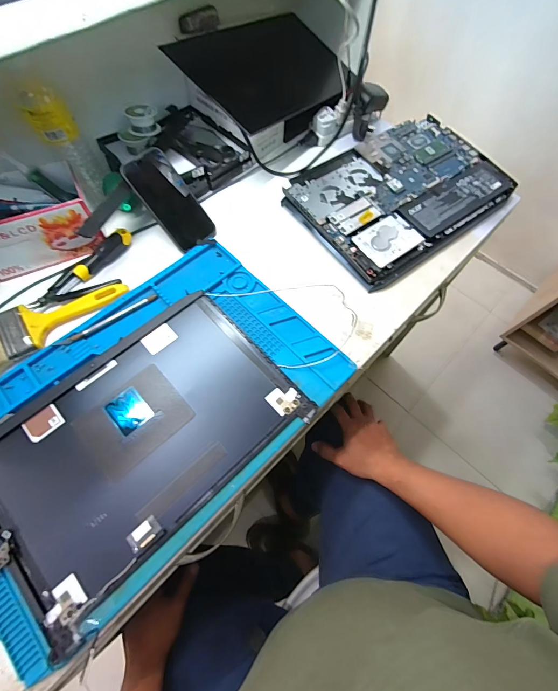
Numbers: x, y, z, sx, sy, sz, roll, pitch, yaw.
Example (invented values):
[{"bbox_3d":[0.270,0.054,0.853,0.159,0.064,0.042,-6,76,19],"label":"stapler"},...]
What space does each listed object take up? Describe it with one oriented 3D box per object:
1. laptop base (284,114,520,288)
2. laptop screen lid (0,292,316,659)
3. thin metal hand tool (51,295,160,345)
[{"bbox_3d":[0.218,-0.283,0.572,0.373,0.027,0.255,-34,70,-16],"label":"laptop base"},{"bbox_3d":[-0.172,0.111,0.399,0.363,0.014,0.233,-40,73,-15],"label":"laptop screen lid"},{"bbox_3d":[-0.248,-0.037,0.464,0.149,0.006,0.011,-31,70,-15],"label":"thin metal hand tool"}]

